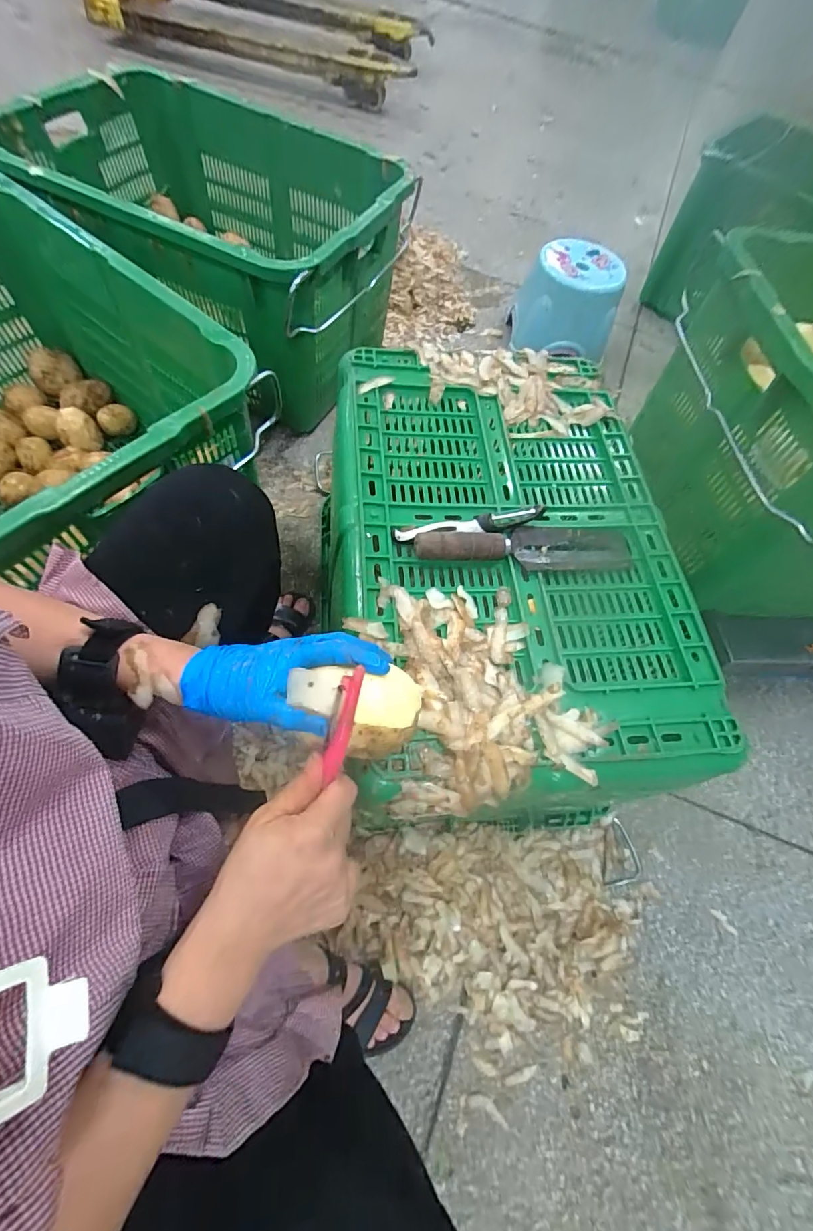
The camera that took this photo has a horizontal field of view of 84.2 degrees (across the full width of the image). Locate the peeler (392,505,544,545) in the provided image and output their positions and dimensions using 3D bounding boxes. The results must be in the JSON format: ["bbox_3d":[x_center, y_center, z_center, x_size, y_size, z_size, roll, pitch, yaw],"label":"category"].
[{"bbox_3d":[0.071,-0.102,0.506,0.172,0.016,0.025,-10,65,-12],"label":"peeler"}]

